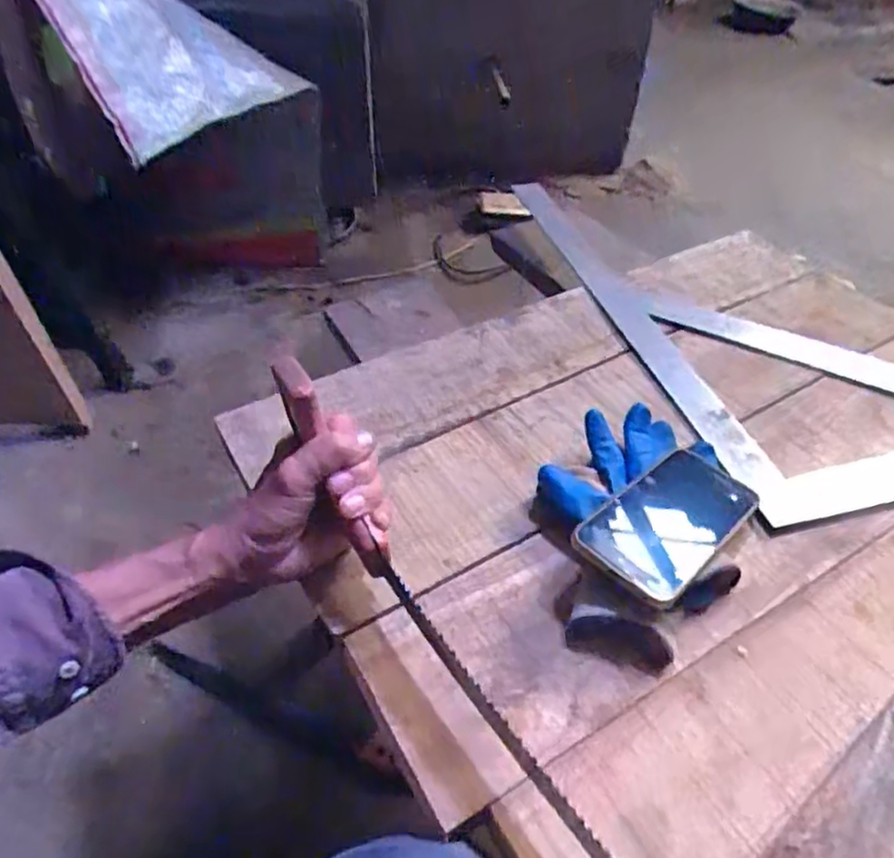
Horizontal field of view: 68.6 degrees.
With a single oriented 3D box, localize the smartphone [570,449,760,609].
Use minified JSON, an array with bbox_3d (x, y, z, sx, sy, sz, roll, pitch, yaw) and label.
[{"bbox_3d":[0.161,0.062,0.468,0.074,0.011,0.158,39,48,26],"label":"smartphone"}]

